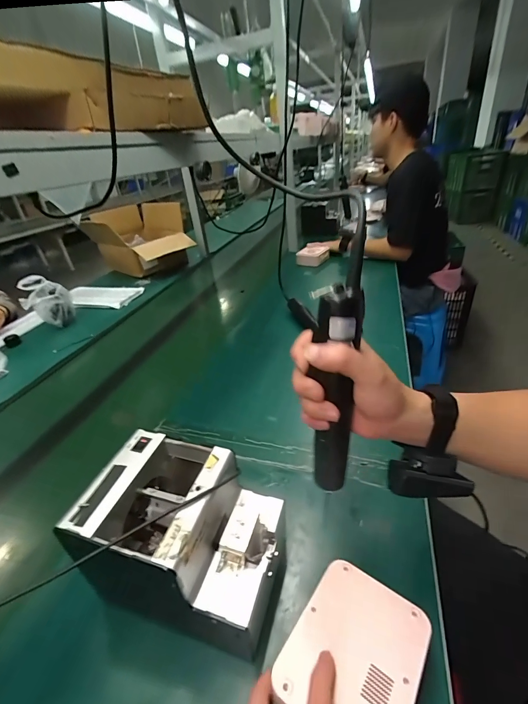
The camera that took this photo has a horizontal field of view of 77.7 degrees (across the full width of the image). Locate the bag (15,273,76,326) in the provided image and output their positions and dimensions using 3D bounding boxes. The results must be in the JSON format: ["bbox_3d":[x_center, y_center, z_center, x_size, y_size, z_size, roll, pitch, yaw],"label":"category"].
[{"bbox_3d":[-0.678,-0.154,1.037,0.133,0.150,0.104,-28,37,-30],"label":"bag"}]

